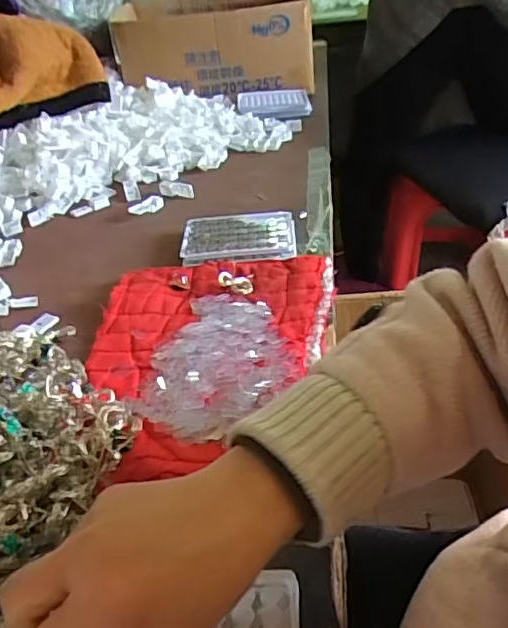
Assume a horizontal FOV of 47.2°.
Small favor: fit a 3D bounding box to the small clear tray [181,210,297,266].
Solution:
[{"bbox_3d":[-0.018,-0.092,0.689,0.131,0.014,0.094,-4,36,3],"label":"small clear tray"}]

